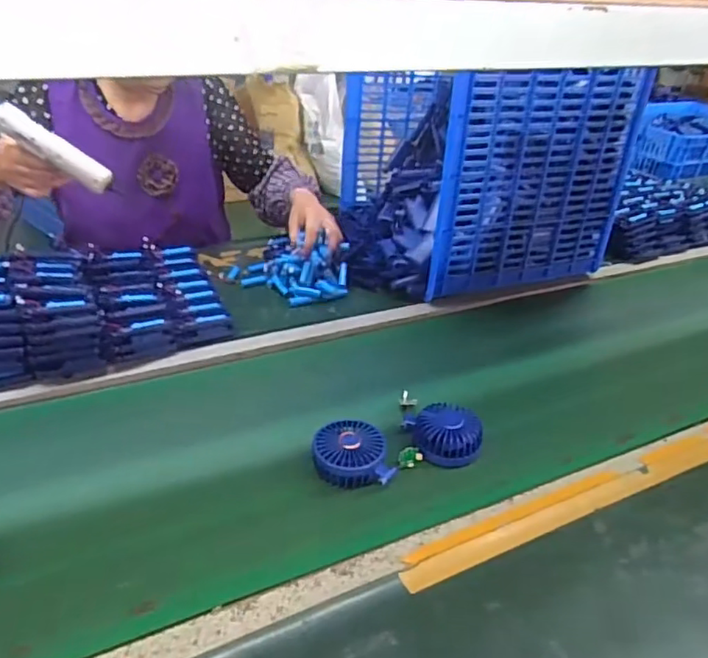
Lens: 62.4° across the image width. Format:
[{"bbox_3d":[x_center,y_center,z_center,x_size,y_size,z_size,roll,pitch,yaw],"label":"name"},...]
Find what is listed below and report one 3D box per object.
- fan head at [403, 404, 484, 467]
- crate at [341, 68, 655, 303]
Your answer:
[{"bbox_3d":[0.121,0.138,0.761,0.081,0.049,0.095,-15,36,-27],"label":"fan head"},{"bbox_3d":[0.234,-0.360,1.189,0.376,0.394,0.471,-10,34,-21],"label":"crate"}]

